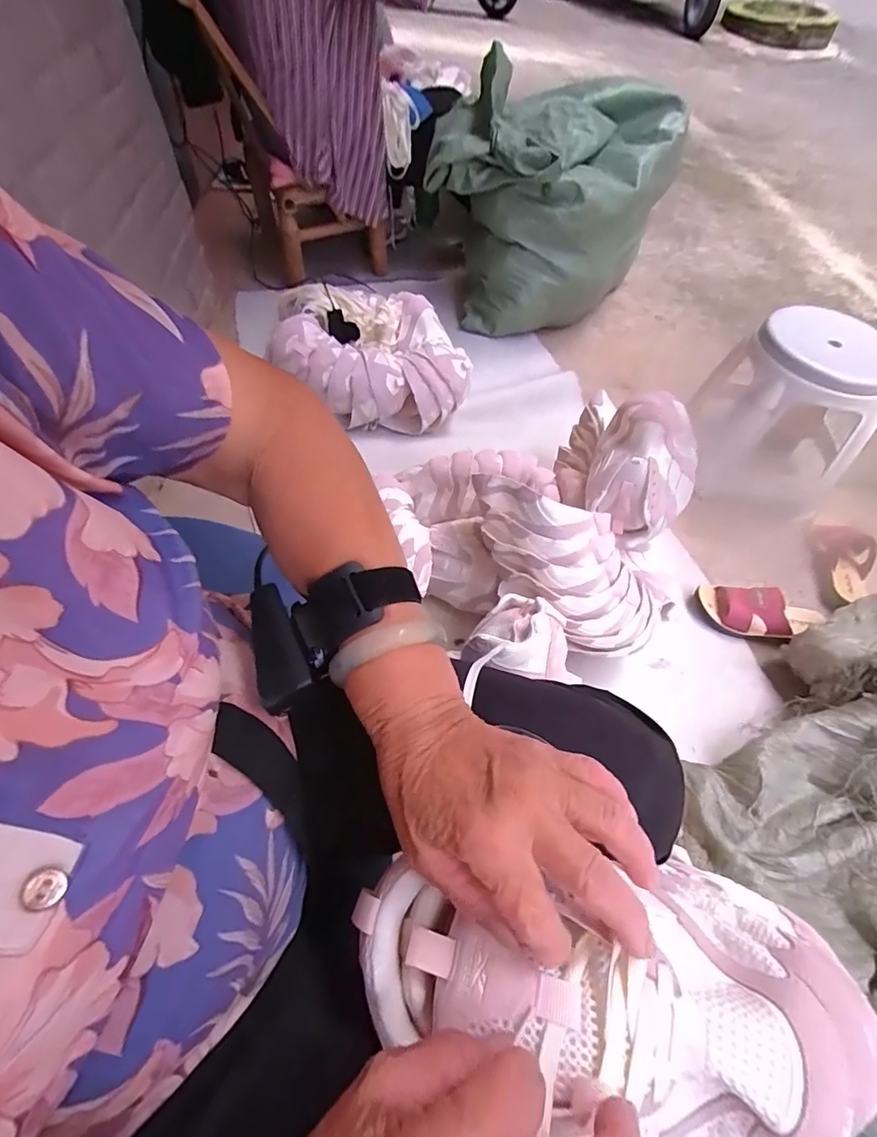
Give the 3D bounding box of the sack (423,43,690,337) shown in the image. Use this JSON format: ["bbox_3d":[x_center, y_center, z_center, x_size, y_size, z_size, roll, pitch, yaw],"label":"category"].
[{"bbox_3d":[0.273,-0.865,1.256,0.414,0.451,0.513,30,61,17],"label":"sack"}]

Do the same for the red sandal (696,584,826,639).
[{"bbox_3d":[0.561,0.077,0.872,0.202,0.072,0.081,14,57,8],"label":"red sandal"}]

